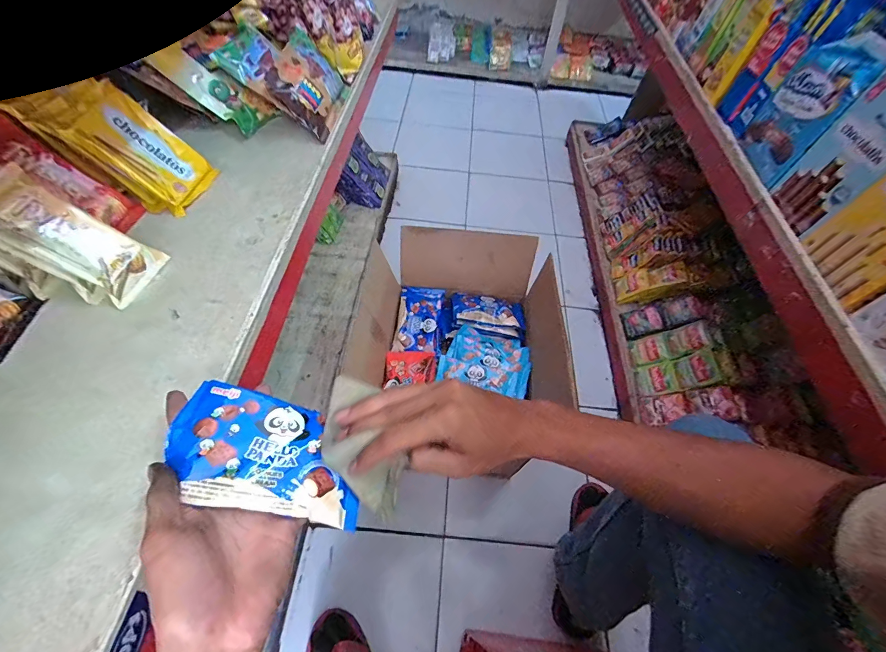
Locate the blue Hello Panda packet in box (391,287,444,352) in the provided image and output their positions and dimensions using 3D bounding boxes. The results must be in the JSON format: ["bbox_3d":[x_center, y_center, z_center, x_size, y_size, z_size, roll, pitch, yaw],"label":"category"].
[{"bbox_3d":[-0.049,-0.018,0.772,0.087,0.022,0.158,6,55,-1],"label":"blue Hello Panda packet in box"}]

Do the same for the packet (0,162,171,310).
[{"bbox_3d":[-0.372,-0.085,0.378,0.021,0.140,0.068,-21,47,34],"label":"packet"}]

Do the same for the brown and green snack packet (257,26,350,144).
[{"bbox_3d":[-0.215,-0.385,0.598,0.122,0.055,0.170,35,50,-34],"label":"brown and green snack packet"}]

